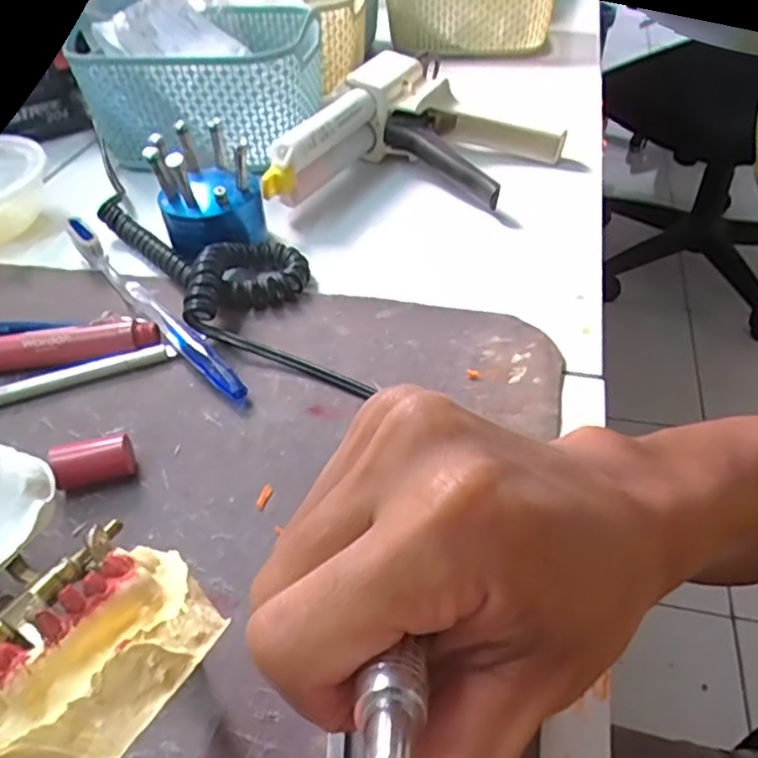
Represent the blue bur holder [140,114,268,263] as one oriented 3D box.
[{"bbox_3d":[-0.100,-0.110,0.388,0.058,0.066,0.050,-18,45,-15],"label":"blue bur holder"}]

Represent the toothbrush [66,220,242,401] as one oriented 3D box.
[{"bbox_3d":[-0.122,-0.042,0.348,0.014,0.021,0.181,-32,50,-27],"label":"toothbrush"}]

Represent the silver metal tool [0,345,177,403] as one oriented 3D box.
[{"bbox_3d":[-0.155,0.002,0.314,0.113,0.010,0.006,-18,45,-15],"label":"silver metal tool"}]

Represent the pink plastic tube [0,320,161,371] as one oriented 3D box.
[{"bbox_3d":[-0.153,-0.015,0.326,0.088,0.018,0.012,-7,44,-4],"label":"pink plastic tube"}]

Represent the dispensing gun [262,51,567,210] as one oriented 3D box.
[{"bbox_3d":[0.018,-0.151,0.433,0.140,0.051,0.168,25,50,26],"label":"dispensing gun"}]

